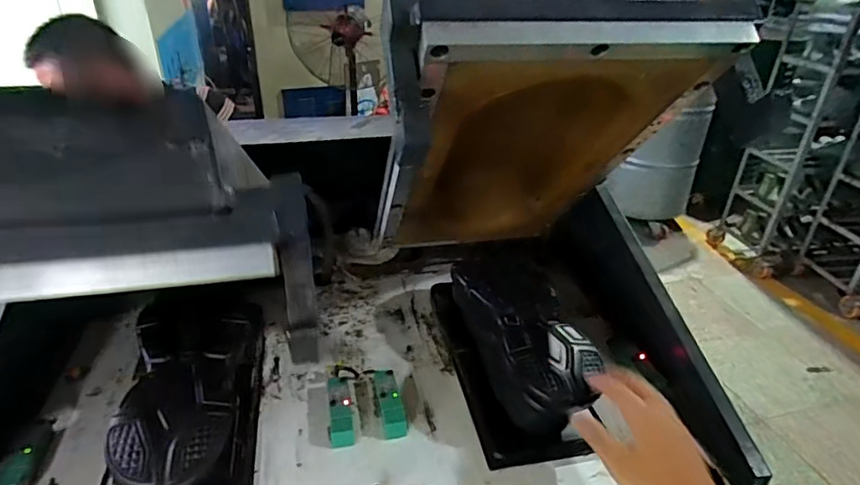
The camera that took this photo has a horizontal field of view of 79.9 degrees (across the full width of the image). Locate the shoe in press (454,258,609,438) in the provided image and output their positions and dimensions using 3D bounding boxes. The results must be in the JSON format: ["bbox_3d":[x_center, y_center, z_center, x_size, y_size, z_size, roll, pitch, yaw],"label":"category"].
[{"bbox_3d":[0.114,0.121,0.655,0.112,0.098,0.292,-4,30,-12],"label":"shoe in press"}]

